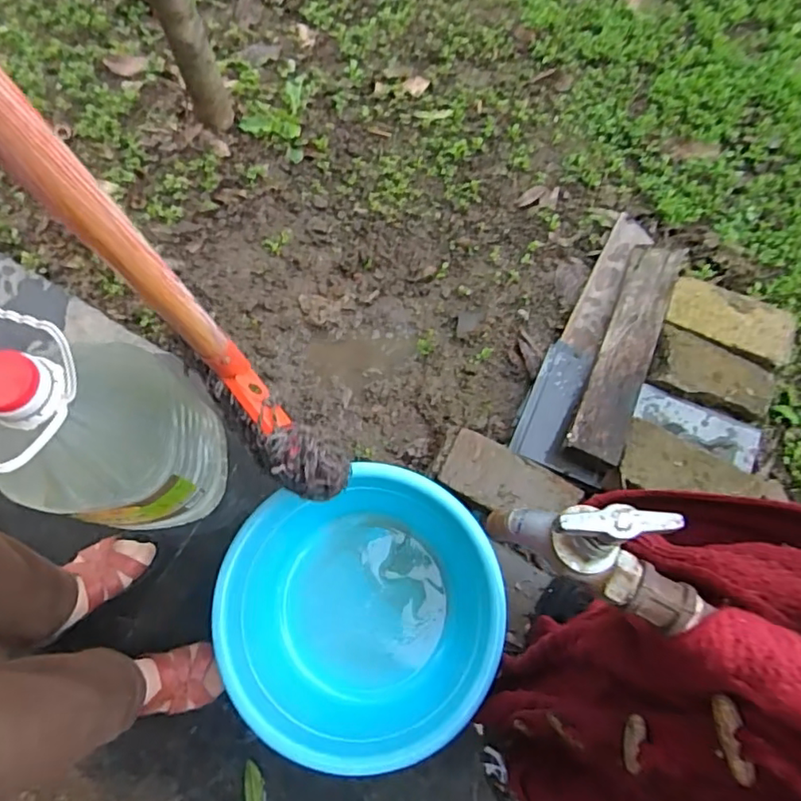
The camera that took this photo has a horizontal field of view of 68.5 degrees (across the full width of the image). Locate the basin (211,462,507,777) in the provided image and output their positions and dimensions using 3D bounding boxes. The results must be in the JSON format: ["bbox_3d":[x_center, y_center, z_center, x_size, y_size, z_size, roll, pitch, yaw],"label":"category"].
[{"bbox_3d":[-0.058,0.332,0.913,0.397,0.204,0.380,1,71,-2],"label":"basin"}]

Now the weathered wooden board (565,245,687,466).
[{"bbox_3d":[0.422,-0.108,1.093,0.095,0.024,0.486,16,61,24],"label":"weathered wooden board"}]

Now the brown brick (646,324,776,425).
[{"bbox_3d":[0.585,-0.047,1.102,0.232,0.054,0.115,23,72,5],"label":"brown brick"}]

